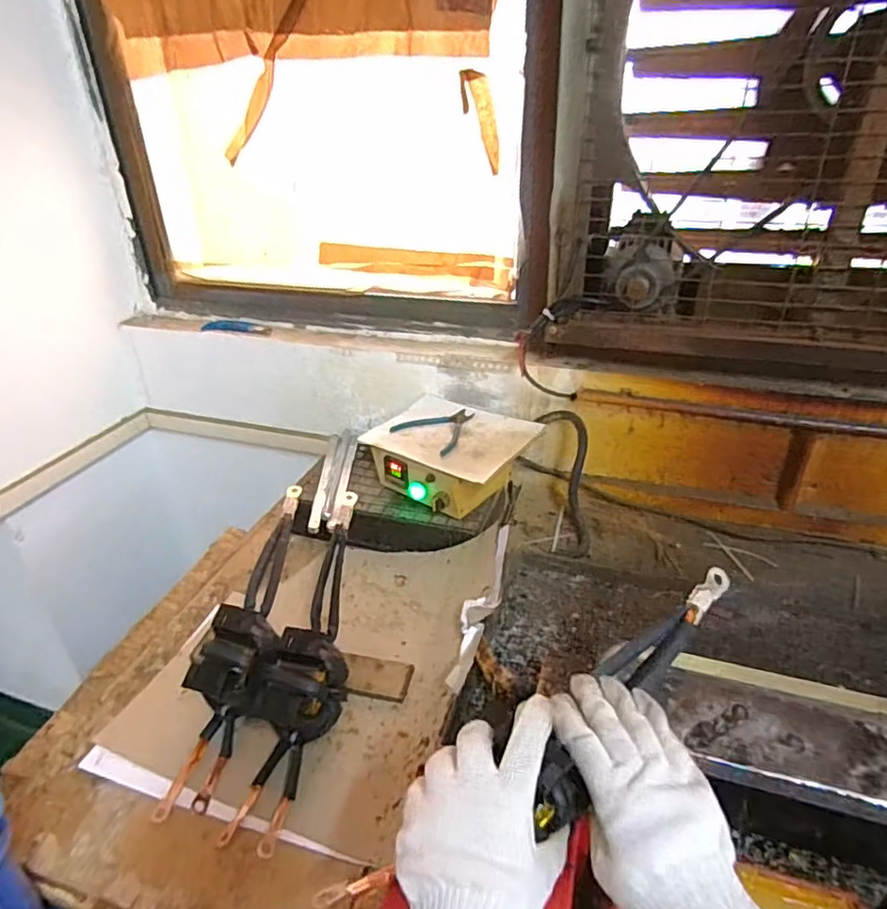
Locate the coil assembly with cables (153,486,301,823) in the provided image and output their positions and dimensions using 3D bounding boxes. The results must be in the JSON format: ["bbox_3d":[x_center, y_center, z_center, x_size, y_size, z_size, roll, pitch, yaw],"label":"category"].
[{"bbox_3d":[-0.244,0.212,0.757,0.081,0.088,0.440,3,52,9],"label":"coil assembly with cables"}]

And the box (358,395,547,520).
[{"bbox_3d":[0.013,0.001,1.017,0.244,0.095,0.192,19,36,31],"label":"box"}]

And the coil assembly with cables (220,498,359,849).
[{"bbox_3d":[-0.159,0.231,0.741,0.084,0.096,0.443,3,53,9],"label":"coil assembly with cables"}]

